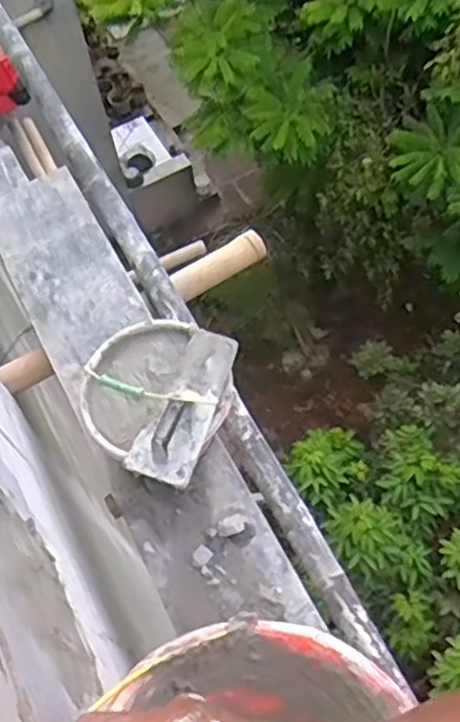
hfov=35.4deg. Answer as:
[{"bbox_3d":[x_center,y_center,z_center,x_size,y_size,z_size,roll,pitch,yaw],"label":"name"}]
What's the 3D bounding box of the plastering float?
[{"bbox_3d":[-0.075,0.067,1.239,0.114,0.058,0.281,19,64,14],"label":"plastering float"}]

